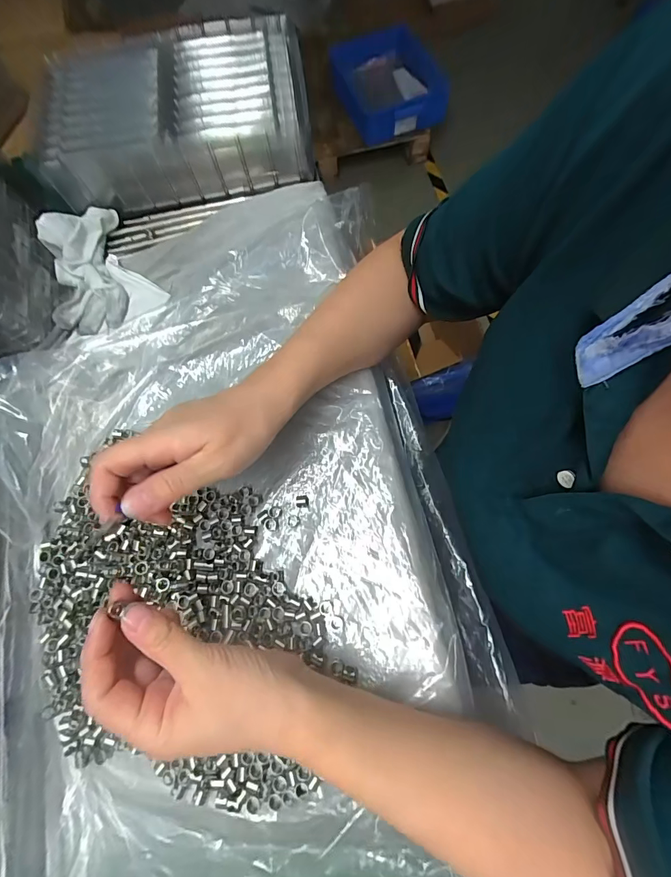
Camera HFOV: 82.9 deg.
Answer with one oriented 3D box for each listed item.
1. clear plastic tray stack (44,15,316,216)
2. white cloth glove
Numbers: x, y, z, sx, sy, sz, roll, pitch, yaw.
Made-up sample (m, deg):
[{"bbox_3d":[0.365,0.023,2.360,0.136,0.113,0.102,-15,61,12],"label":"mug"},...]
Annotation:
[{"bbox_3d":[-0.177,-0.381,0.441,0.281,0.064,0.212,-8,71,0],"label":"clear plastic tray stack"},{"bbox_3d":[-0.256,-0.177,0.390,0.101,0.038,0.134,-34,73,-8],"label":"white cloth glove"}]

